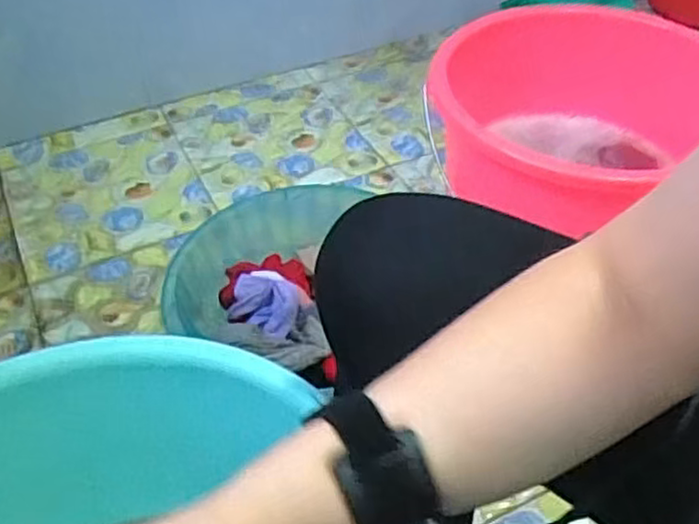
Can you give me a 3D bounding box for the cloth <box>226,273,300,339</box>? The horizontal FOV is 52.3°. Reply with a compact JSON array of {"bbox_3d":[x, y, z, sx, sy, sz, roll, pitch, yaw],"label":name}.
[{"bbox_3d":[-0.106,0.050,0.893,0.098,0.042,0.066,17,47,16],"label":"cloth"}]

